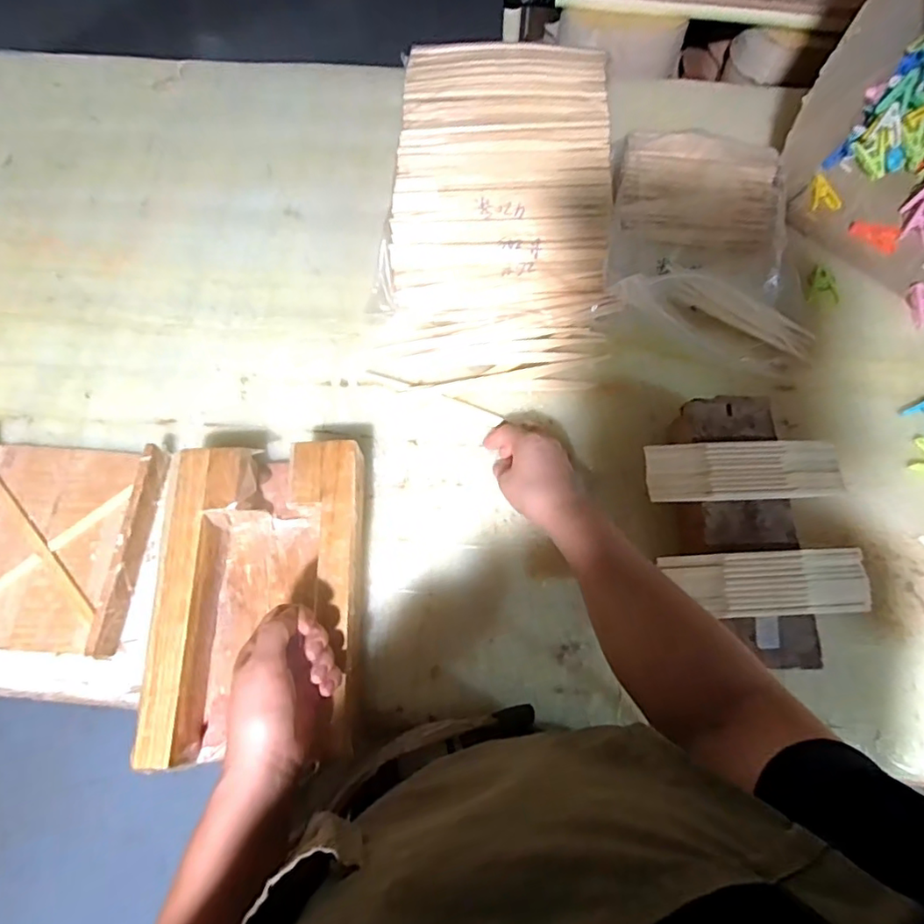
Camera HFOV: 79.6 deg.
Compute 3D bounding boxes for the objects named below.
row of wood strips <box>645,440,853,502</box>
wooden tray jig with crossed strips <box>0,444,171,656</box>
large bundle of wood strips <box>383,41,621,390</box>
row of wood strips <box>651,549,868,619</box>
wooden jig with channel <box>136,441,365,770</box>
[{"bbox_3d":[0.256,0.007,0.505,0.170,0.009,0.055,-4,68,-1],"label":"row of wood strips"},{"bbox_3d":[-0.410,0.076,0.538,0.197,0.033,0.197,5,70,2],"label":"wooden tray jig with crossed strips"},{"bbox_3d":[0.046,-0.300,0.648,0.243,0.088,0.418,1,70,1],"label":"large bundle of wood strips"},{"bbox_3d":[0.258,0.103,0.469,0.165,0.013,0.052,-2,68,0],"label":"row of wood strips"},{"bbox_3d":[-0.178,0.117,0.504,0.171,0.058,0.265,-3,70,0],"label":"wooden jig with channel"}]

